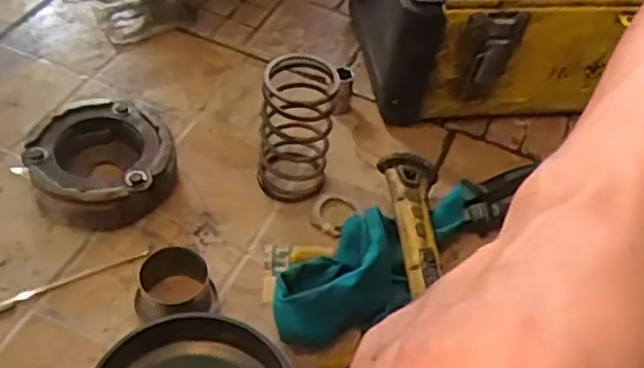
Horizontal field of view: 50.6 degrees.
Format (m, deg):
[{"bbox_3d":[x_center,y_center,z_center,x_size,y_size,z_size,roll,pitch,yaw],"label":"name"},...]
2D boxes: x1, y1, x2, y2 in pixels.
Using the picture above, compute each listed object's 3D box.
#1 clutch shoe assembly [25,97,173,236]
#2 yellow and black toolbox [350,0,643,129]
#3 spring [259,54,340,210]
[{"bbox_3d":[-0.160,-0.013,0.497,0.098,0.042,0.099,3,49,-4],"label":"clutch shoe assembly"},{"bbox_3d":[0.140,-0.162,0.608,0.219,0.129,0.201,-6,50,-12],"label":"yellow and black toolbox"},{"bbox_3d":[-0.019,-0.040,0.497,0.050,0.105,0.049,3,49,-4],"label":"spring"}]

